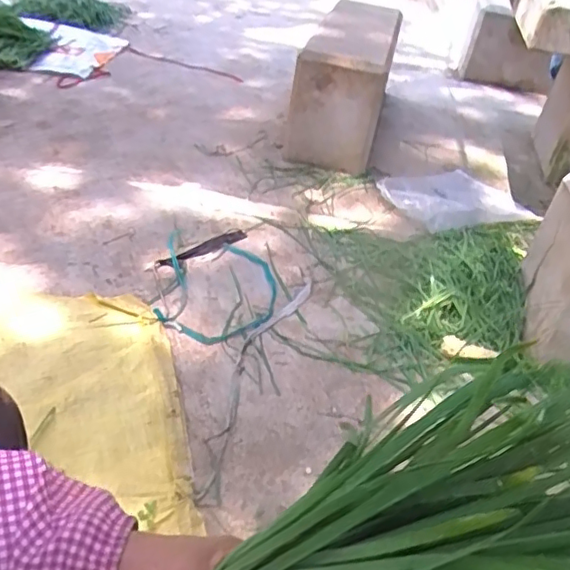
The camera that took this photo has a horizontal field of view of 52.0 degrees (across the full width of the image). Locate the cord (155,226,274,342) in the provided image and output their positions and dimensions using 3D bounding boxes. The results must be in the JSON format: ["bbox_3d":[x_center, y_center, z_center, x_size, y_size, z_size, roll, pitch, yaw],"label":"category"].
[{"bbox_3d":[-0.144,-0.003,1.277,0.249,0.020,0.384,3,35,-6],"label":"cord"}]

